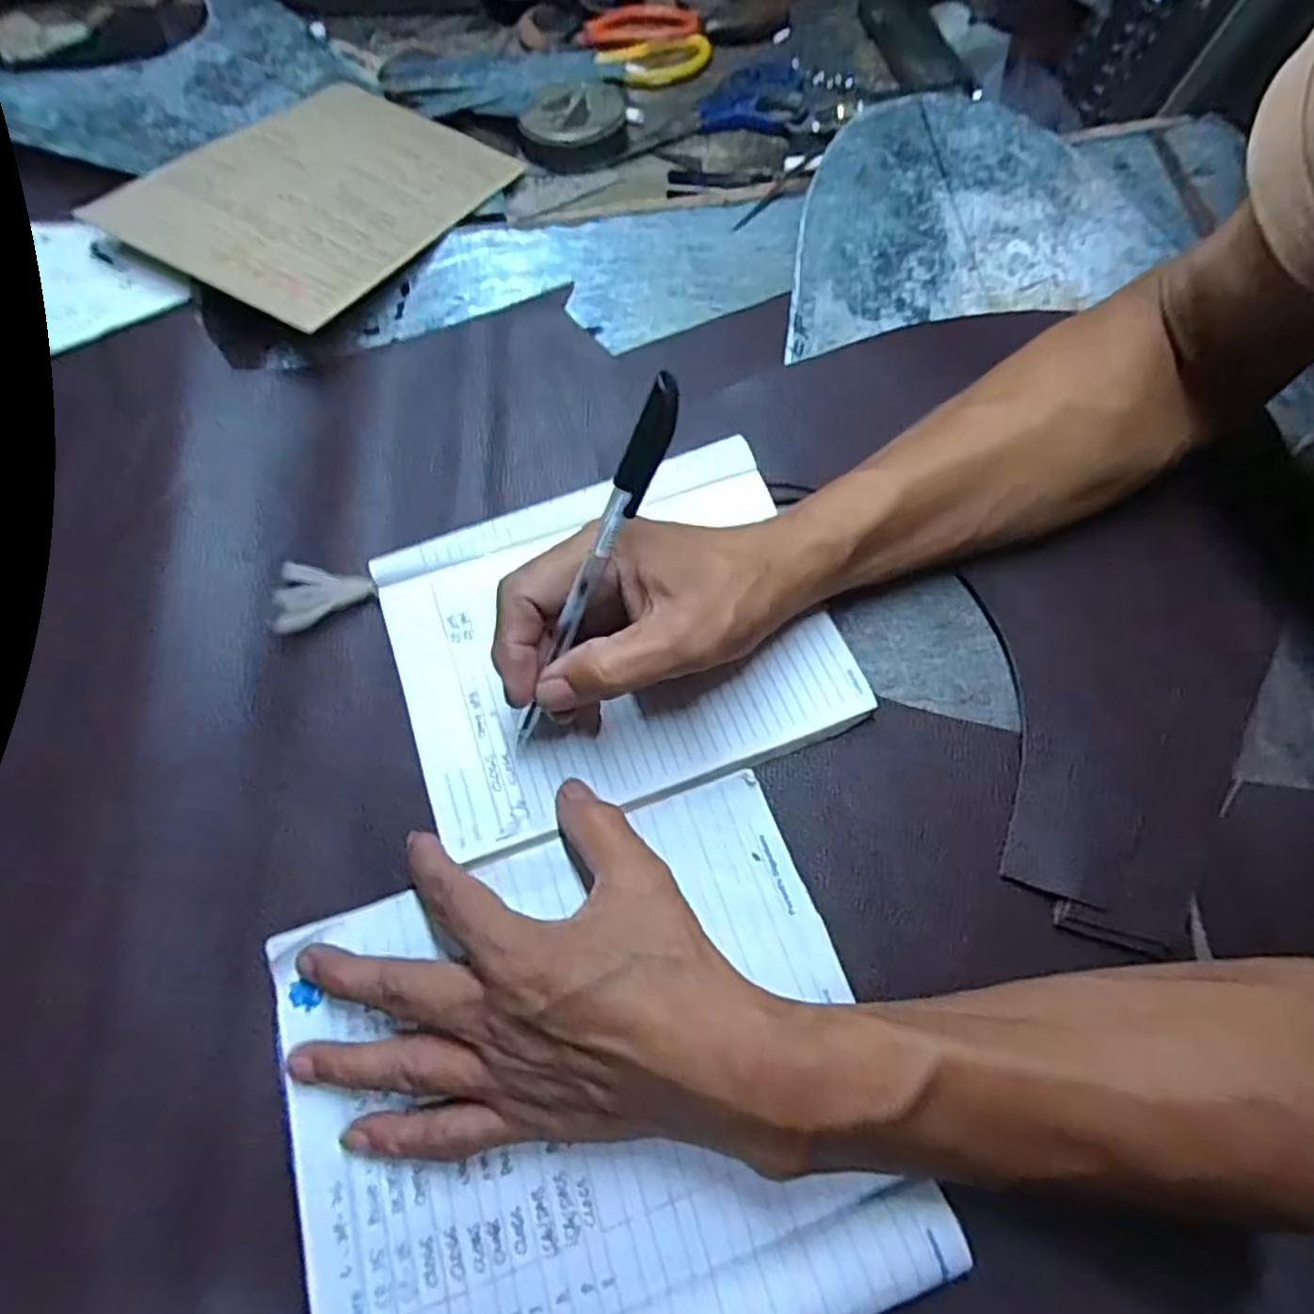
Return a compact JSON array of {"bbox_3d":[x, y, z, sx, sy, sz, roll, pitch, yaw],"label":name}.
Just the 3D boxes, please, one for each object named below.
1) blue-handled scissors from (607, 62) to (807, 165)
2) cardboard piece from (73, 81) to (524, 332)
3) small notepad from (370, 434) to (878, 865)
[{"bbox_3d":[0.038,-0.415,0.548,0.161,0.009,0.079,-16,67,-9],"label":"blue-handled scissors"},{"bbox_3d":[-0.210,-0.297,0.456,0.158,0.011,0.222,28,59,3],"label":"cardboard piece"},{"bbox_3d":[-0.021,-0.012,0.341,0.196,0.014,0.159,-18,67,-9],"label":"small notepad"}]

